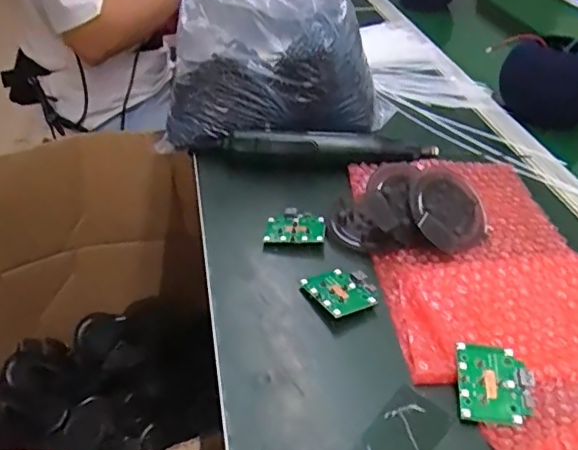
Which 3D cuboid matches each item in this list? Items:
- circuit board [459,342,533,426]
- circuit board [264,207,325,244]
[{"bbox_3d":[0.153,0.117,0.419,0.054,0.004,0.057,6,53,0],"label":"circuit board"},{"bbox_3d":[0.006,0.003,0.566,0.057,0.012,0.048,4,38,3],"label":"circuit board"}]

